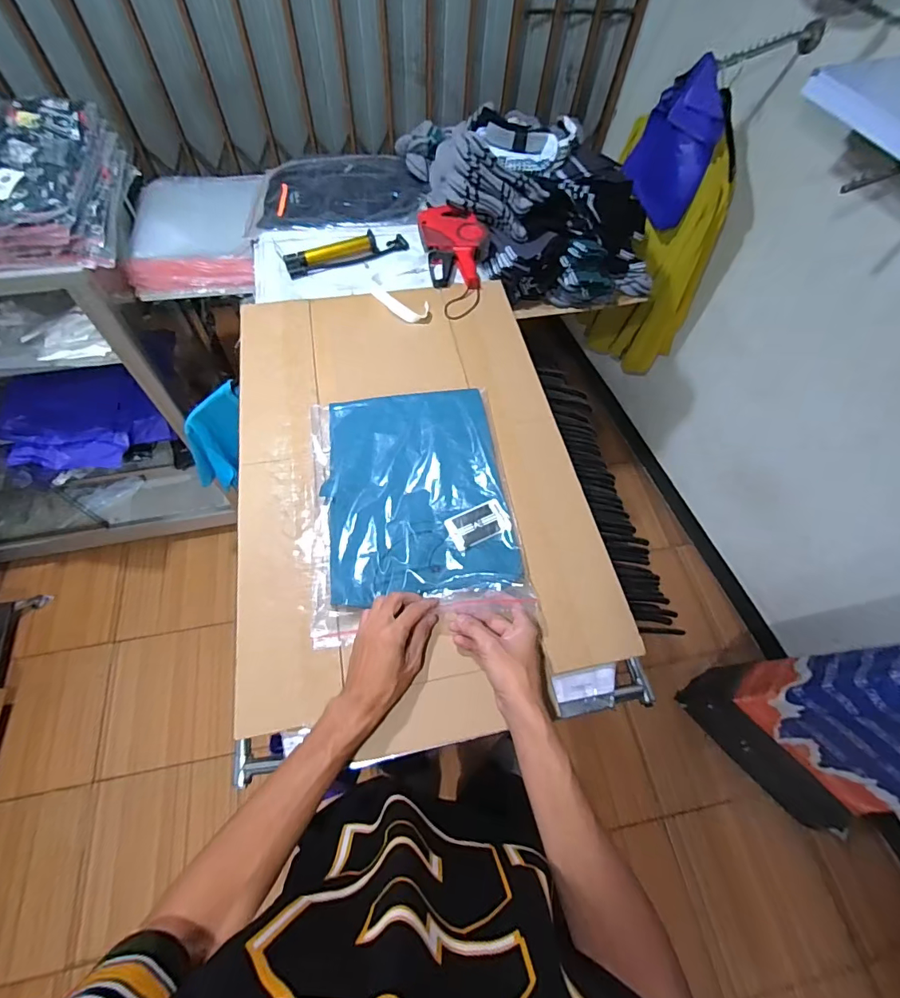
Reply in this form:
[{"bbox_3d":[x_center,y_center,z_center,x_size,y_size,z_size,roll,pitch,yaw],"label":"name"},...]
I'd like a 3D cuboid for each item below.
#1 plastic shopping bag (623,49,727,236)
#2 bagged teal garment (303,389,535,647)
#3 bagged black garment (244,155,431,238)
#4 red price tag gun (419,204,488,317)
[{"bbox_3d":[0.599,-0.933,1.225,0.046,0.327,0.229,-31,74,-19],"label":"plastic shopping bag"},{"bbox_3d":[-0.054,-0.006,0.667,0.286,0.027,0.368,-5,63,-6],"label":"bagged teal garment"},{"bbox_3d":[-0.249,-0.680,1.032,0.386,0.052,0.282,5,62,-1],"label":"bagged black garment"},{"bbox_3d":[0.022,-0.486,0.915,0.129,0.046,0.281,-9,63,-8],"label":"red price tag gun"}]

